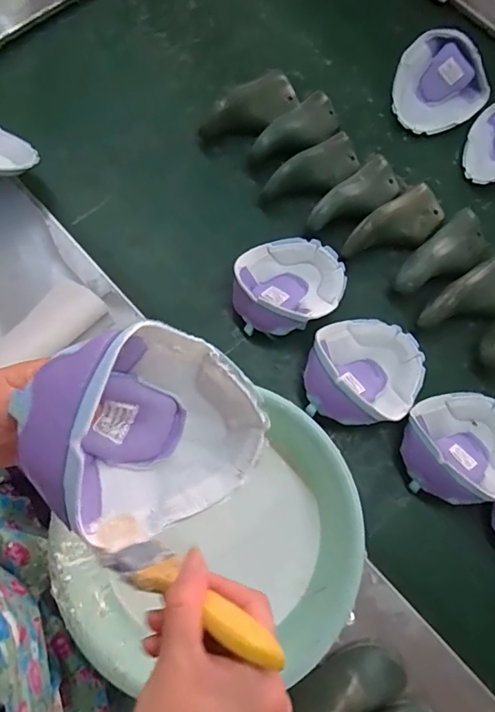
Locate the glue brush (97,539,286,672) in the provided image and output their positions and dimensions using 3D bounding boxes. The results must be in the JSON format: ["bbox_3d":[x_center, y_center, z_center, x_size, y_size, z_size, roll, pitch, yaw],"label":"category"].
[{"bbox_3d":[-0.033,0.138,0.280,0.129,0.031,0.024,13,68,43],"label":"glue brush"}]

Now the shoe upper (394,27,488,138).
[{"bbox_3d":[0.309,-0.430,0.782,0.142,0.076,0.137,1,75,-2],"label":"shoe upper"}]

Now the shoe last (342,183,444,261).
[{"bbox_3d":[0.218,-0.188,0.718,0.164,0.051,0.065,-35,77,-13],"label":"shoe last"}]

